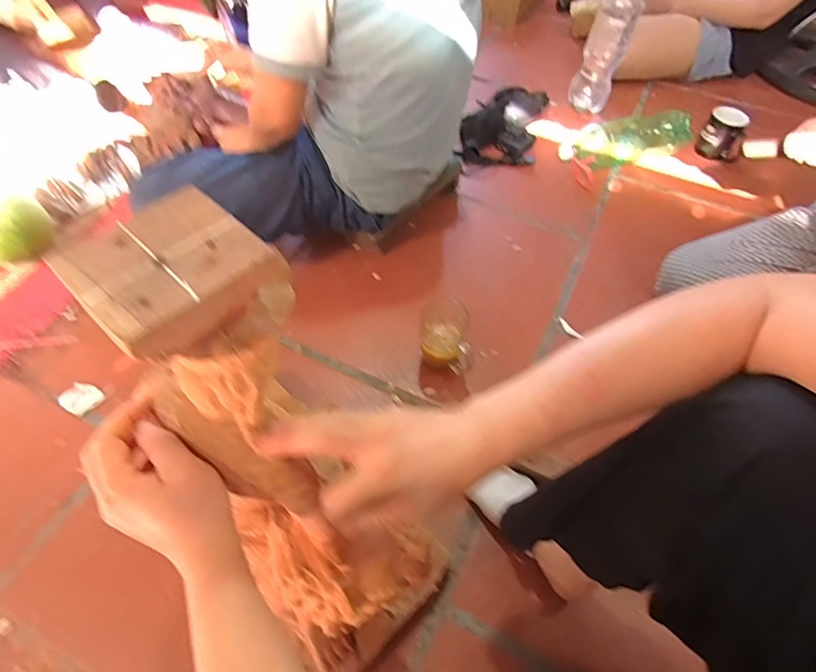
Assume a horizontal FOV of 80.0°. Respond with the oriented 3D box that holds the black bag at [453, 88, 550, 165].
[{"bbox_3d":[0.233,-0.516,1.203,0.198,0.069,0.277,12,55,5],"label":"black bag"}]

